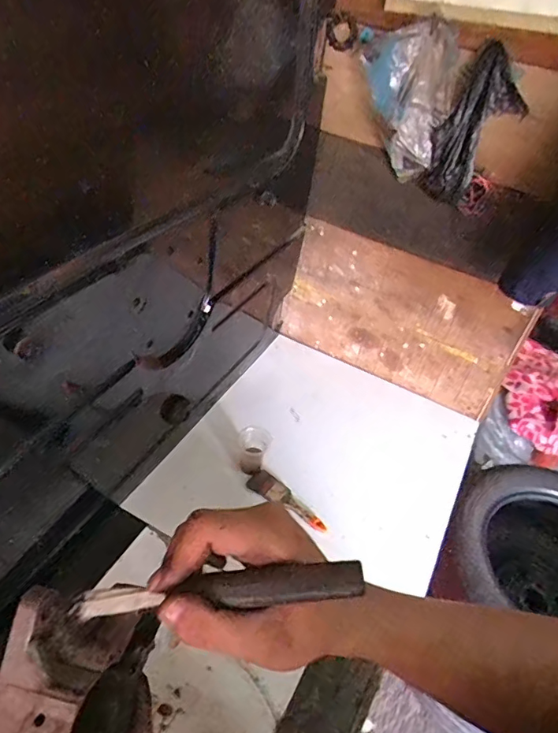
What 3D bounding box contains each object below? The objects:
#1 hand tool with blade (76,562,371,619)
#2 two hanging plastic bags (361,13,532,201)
[{"bbox_3d":[-0.035,0.121,0.268,0.158,0.012,0.018,-8,41,5],"label":"hand tool with blade"},{"bbox_3d":[0.268,-0.456,0.901,0.271,0.256,0.084,35,48,28],"label":"two hanging plastic bags"}]

